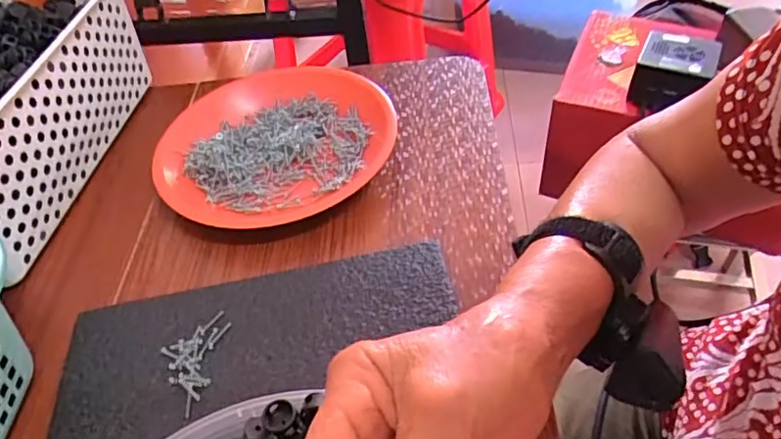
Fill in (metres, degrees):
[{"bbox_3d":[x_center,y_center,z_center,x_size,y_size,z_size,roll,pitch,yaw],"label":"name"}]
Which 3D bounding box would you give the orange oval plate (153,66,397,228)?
[{"bbox_3d":[-0.095,-0.066,0.478,0.192,0.023,0.157,-28,51,-18],"label":"orange oval plate"}]

